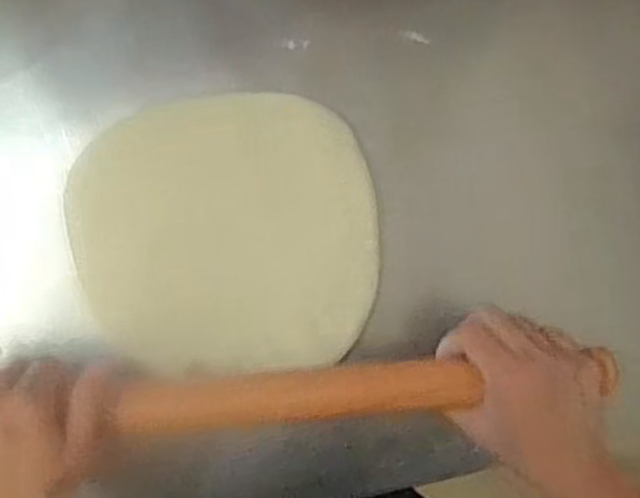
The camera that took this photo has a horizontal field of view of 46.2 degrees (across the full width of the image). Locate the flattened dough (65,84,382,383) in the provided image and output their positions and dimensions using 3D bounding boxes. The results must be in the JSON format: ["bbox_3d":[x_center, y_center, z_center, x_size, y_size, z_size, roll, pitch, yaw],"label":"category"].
[{"bbox_3d":[-0.069,-0.008,0.559,0.216,0.015,0.198,-6,94,2],"label":"flattened dough"}]

